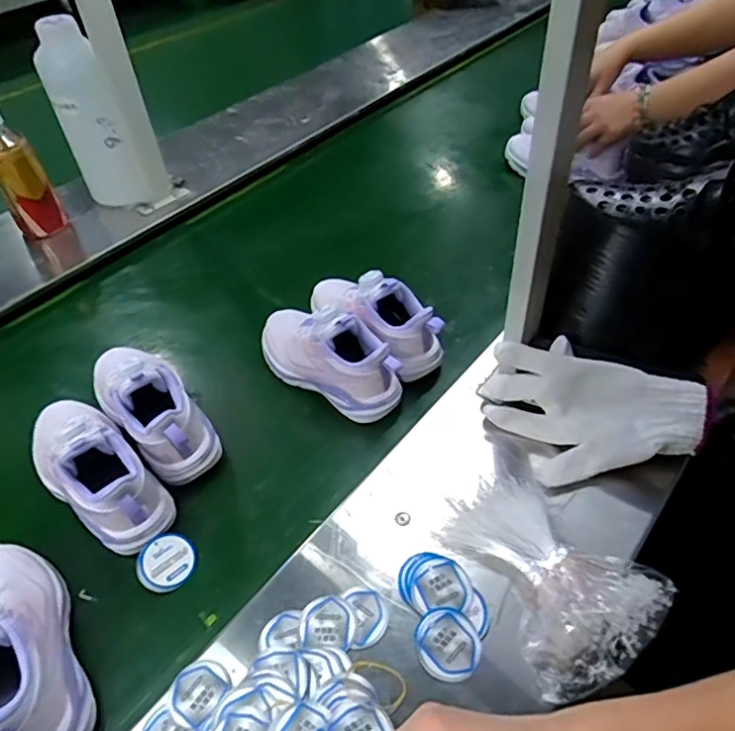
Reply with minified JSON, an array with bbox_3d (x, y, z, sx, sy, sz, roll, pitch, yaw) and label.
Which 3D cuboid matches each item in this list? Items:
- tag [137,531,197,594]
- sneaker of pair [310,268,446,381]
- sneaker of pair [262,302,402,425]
[{"bbox_3d":[-0.188,0.184,0.533,0.049,0.006,0.052,9,62,-18],"label":"tag"},{"bbox_3d":[0.008,-0.060,0.684,0.184,0.102,0.073,32,57,31],"label":"sneaker of pair"},{"bbox_3d":[-0.052,-0.014,0.656,0.206,0.111,0.072,25,53,27],"label":"sneaker of pair"}]

